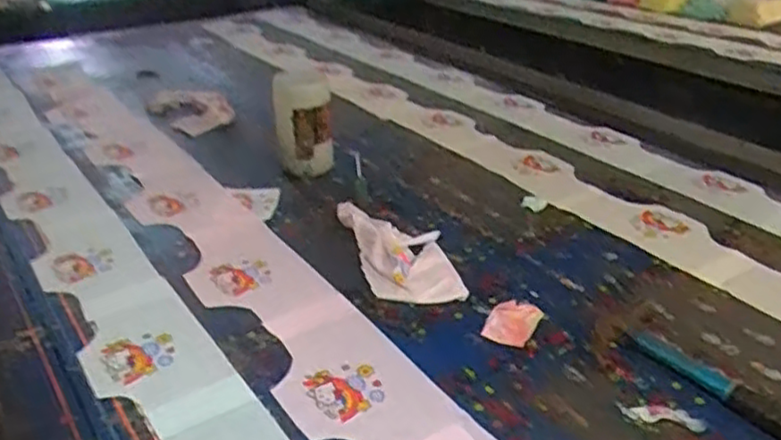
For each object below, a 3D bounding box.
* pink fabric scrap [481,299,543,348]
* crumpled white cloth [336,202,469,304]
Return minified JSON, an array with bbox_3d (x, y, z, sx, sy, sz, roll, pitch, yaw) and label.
[{"bbox_3d":[0.148,0.125,0.864,0.058,0.005,0.081,15,34,24],"label":"pink fabric scrap"},{"bbox_3d":[0.012,0.039,0.988,0.120,0.030,0.232,-10,32,-16],"label":"crumpled white cloth"}]

